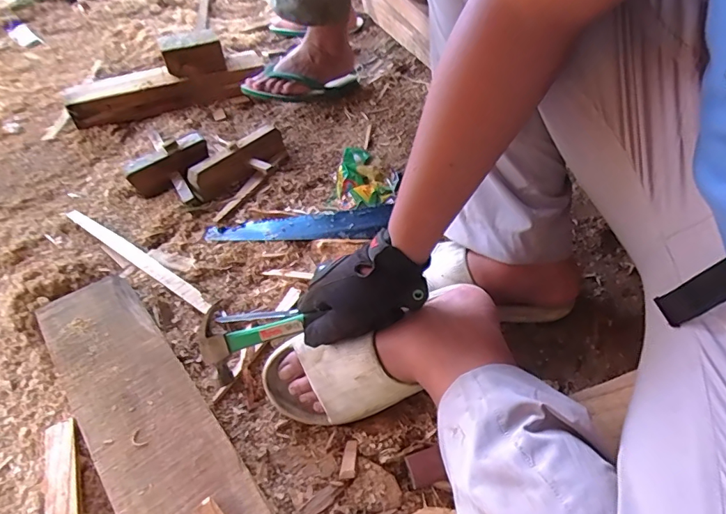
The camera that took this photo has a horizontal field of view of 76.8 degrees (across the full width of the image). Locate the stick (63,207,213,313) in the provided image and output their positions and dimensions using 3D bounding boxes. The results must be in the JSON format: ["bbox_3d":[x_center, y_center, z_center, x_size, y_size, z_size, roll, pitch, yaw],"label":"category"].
[{"bbox_3d":[-0.361,-0.001,0.726,0.353,0.015,0.024,27,58,24],"label":"stick"}]

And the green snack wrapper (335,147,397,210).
[{"bbox_3d":[0.002,-0.150,0.825,0.106,0.021,0.140,-11,51,-4],"label":"green snack wrapper"}]

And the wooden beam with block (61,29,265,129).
[{"bbox_3d":[-0.432,-0.393,1.010,0.421,0.118,0.124,-21,52,-12],"label":"wooden beam with block"}]

